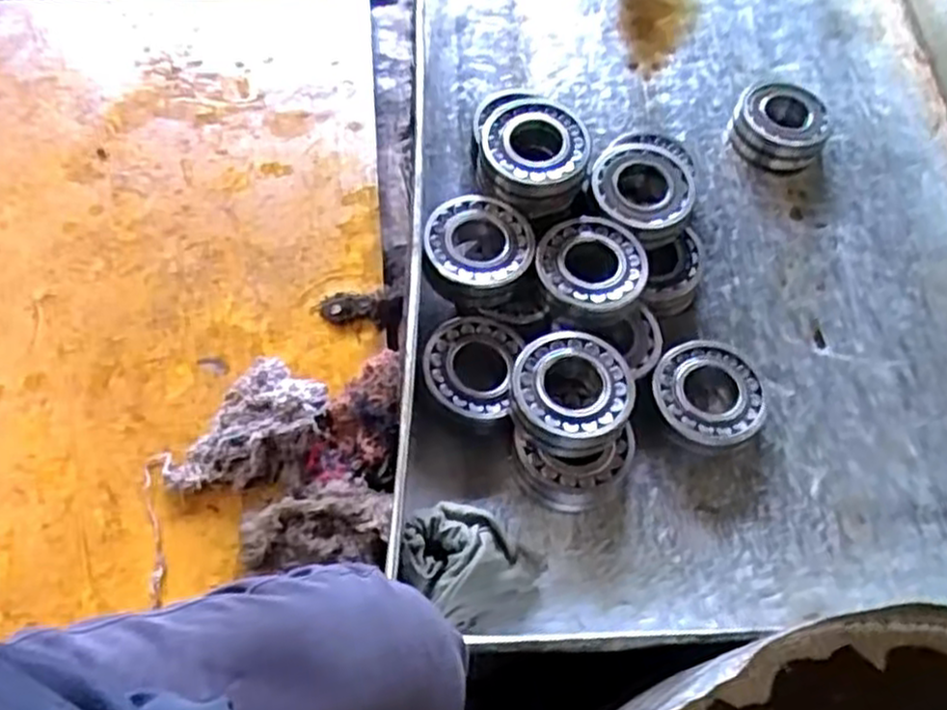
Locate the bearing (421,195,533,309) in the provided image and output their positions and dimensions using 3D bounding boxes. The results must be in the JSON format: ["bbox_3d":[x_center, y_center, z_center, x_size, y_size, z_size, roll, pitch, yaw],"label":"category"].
[{"bbox_3d":[0.005,-0.107,0.779,0.106,0.052,0.105,1,62,-3],"label":"bearing"}]

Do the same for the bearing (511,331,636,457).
[{"bbox_3d":[0.093,0.034,0.729,0.108,0.043,0.113,1,62,-3],"label":"bearing"}]

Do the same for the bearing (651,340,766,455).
[{"bbox_3d":[0.233,0.040,0.778,0.110,0.042,0.119,1,62,-3],"label":"bearing"}]

